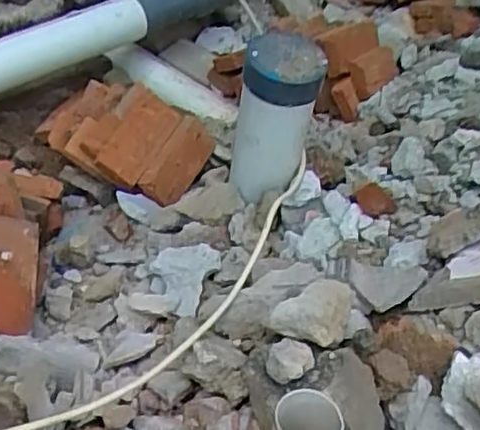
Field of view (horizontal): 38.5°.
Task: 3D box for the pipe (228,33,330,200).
[{"bbox_3d":[0.054,-0.141,1.084,0.111,0.270,0.112,12,46,4],"label":"pipe"}]

